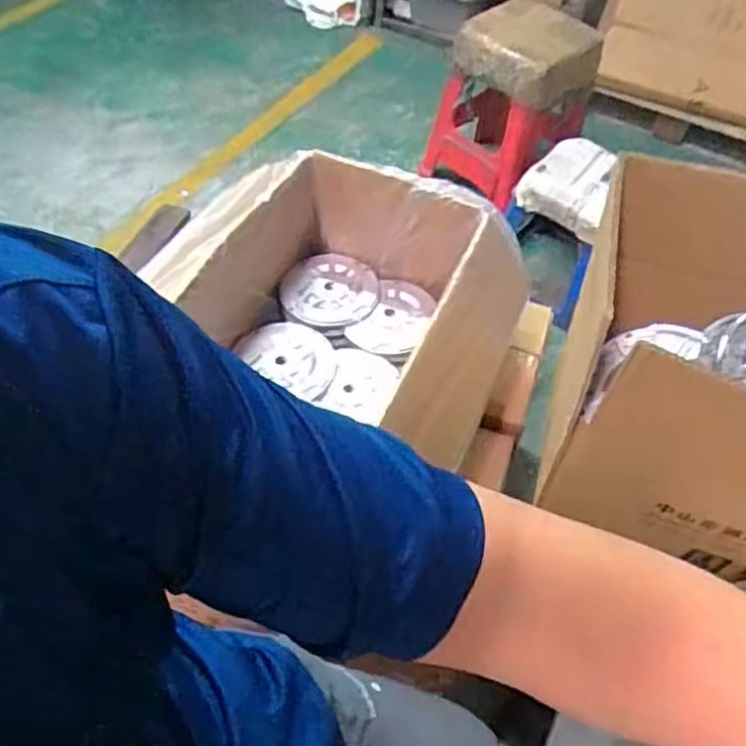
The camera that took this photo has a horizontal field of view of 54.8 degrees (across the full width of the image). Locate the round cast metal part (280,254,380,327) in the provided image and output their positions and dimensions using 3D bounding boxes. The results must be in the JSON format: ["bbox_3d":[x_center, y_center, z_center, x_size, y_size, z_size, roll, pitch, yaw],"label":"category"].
[{"bbox_3d":[-0.060,-0.119,1.024,0.130,0.016,0.133,3,52,-4],"label":"round cast metal part"}]

